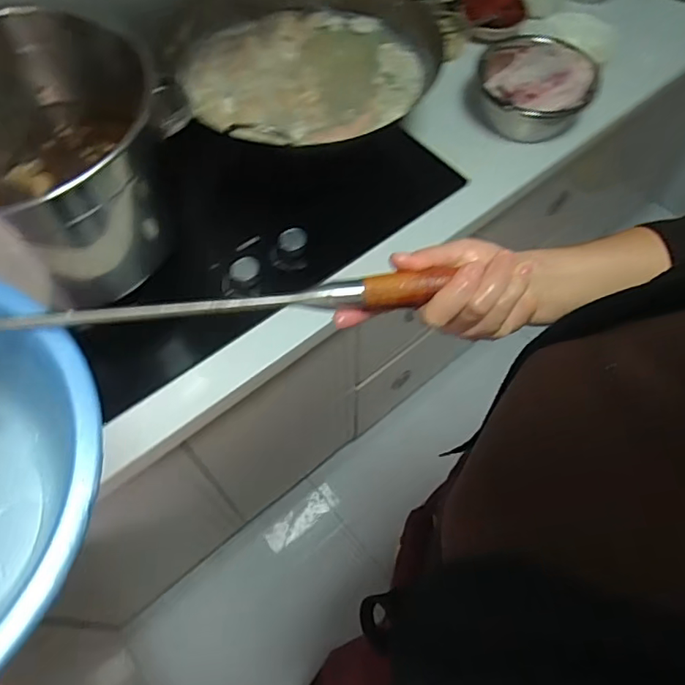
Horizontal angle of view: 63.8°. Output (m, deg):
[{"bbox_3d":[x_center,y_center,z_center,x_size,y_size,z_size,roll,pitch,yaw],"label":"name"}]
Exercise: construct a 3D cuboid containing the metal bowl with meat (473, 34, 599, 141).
[{"bbox_3d":[0.341,-0.461,0.977,0.192,0.077,0.181,0,61,0],"label":"metal bowl with meat"}]

